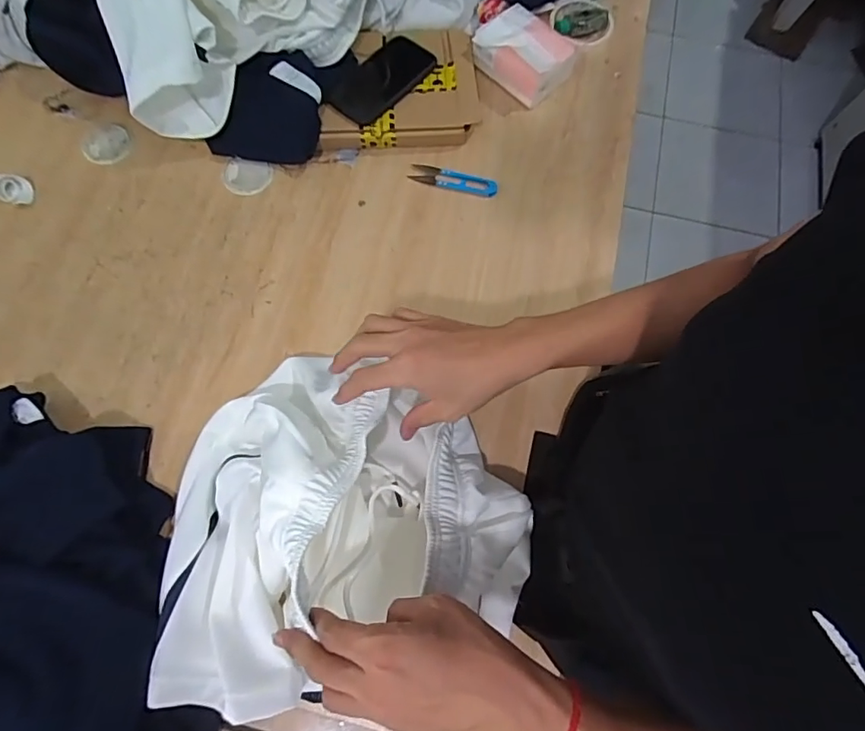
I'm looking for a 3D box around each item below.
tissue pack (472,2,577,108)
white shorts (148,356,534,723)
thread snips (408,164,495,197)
[{"bbox_3d":[0.130,-0.434,0.696,0.129,0.050,0.100,33,74,9],"label":"tissue pack"},{"bbox_3d":[-0.101,0.127,0.475,0.346,0.131,0.305,-15,73,-6],"label":"white shorts"},{"bbox_3d":[0.028,-0.250,0.672,0.118,0.008,0.027,16,72,4],"label":"thread snips"}]

